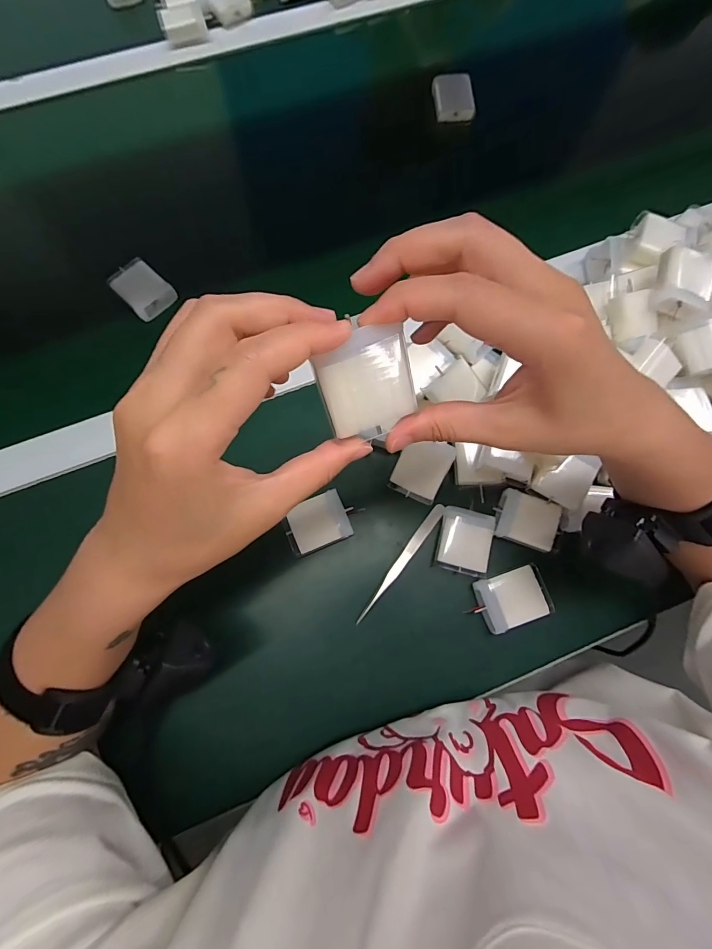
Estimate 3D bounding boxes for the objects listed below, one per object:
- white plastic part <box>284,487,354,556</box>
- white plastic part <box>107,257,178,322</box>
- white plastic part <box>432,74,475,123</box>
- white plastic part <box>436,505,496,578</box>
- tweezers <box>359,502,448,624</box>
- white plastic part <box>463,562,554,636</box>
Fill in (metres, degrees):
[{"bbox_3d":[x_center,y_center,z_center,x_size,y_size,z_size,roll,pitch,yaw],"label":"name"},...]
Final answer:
[{"bbox_3d":[-0.032,0.041,0.342,0.051,0.023,0.040,-24,78,-6],"label":"white plastic part"},{"bbox_3d":[-0.207,-0.181,0.398,0.054,0.015,0.042,44,80,9],"label":"white plastic part"},{"bbox_3d":[0.110,-0.428,0.463,0.045,0.014,0.058,-6,77,-2],"label":"white plastic part"},{"bbox_3d":[0.090,0.056,0.341,0.041,0.018,0.051,14,77,3],"label":"white plastic part"},{"bbox_3d":[0.039,0.074,0.342,0.011,0.012,0.115,35,79,7],"label":"tweezers"},{"bbox_3d":[0.123,0.100,0.327,0.059,0.011,0.041,-17,78,-3],"label":"white plastic part"}]

